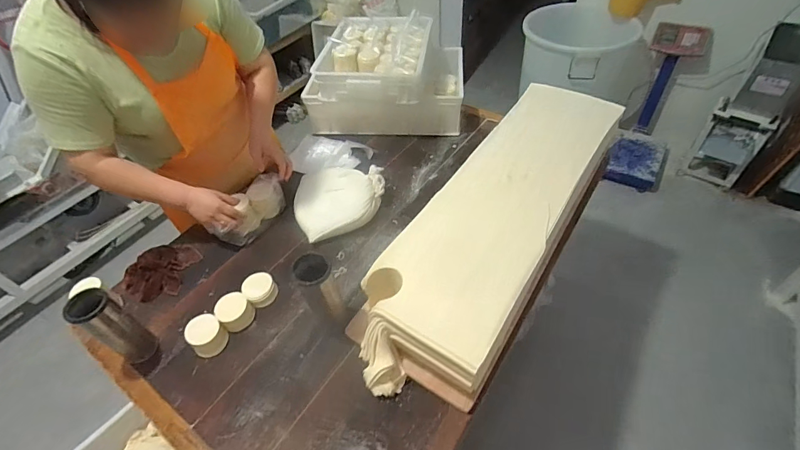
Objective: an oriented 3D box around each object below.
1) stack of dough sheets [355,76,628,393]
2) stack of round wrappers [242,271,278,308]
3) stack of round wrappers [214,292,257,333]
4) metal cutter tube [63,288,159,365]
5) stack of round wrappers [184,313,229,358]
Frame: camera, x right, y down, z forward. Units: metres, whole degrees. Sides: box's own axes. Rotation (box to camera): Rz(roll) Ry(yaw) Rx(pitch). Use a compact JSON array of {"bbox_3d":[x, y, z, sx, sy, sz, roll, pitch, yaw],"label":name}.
[{"bbox_3d":[0.238,-0.040,0.932,0.276,0.109,0.968,25,55,24],"label":"stack of dough sheets"},{"bbox_3d":[-0.328,0.147,0.912,0.069,0.035,0.081,-35,55,-23],"label":"stack of round wrappers"},{"bbox_3d":[-0.367,0.192,0.870,0.078,0.044,0.073,32,58,29],"label":"stack of round wrappers"},{"bbox_3d":[-0.573,0.208,0.784,0.086,0.176,0.073,23,55,23],"label":"metal cutter tube"},{"bbox_3d":[-0.417,0.236,0.841,0.082,0.050,0.076,33,59,29],"label":"stack of round wrappers"}]

